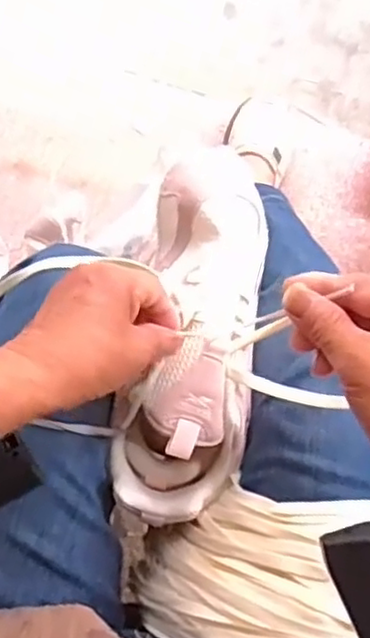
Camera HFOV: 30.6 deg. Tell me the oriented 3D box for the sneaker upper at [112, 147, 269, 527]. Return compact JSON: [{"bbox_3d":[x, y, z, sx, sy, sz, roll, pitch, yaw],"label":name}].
[{"bbox_3d":[0.010,-0.001,0.469,0.082,0.083,0.273,9,79,1],"label":"sneaker upper"}]

